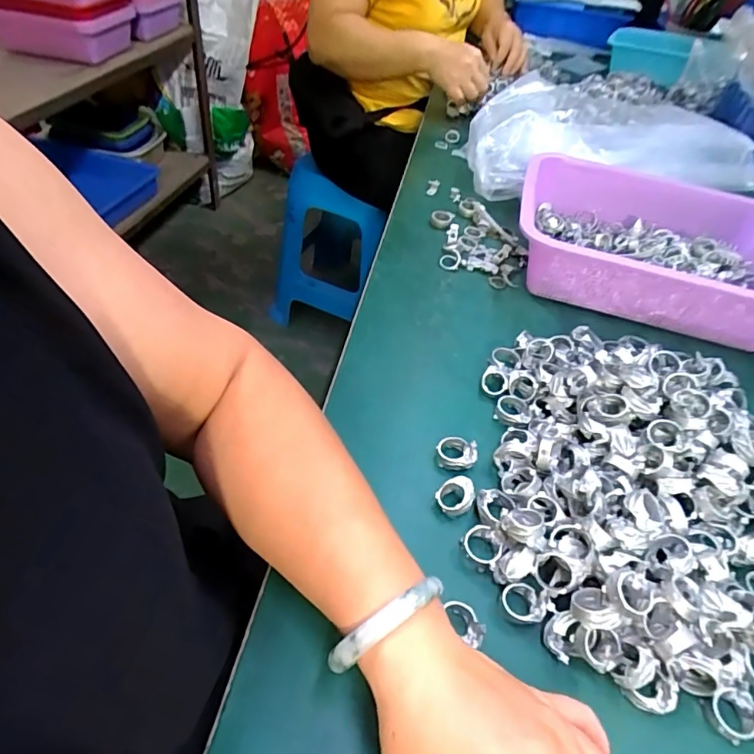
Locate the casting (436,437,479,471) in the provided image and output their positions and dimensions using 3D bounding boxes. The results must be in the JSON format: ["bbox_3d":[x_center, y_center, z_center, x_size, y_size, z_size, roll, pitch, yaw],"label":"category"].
[{"bbox_3d":[0.060,0.058,0.374,0.030,0.019,0.023,14,47,6],"label":"casting"}]

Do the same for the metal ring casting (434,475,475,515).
[{"bbox_3d":[0.055,0.085,0.349,0.026,0.017,0.023,-26,55,-28],"label":"metal ring casting"}]

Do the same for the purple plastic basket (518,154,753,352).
[{"bbox_3d":[0.310,-0.144,0.549,0.308,0.075,0.238,11,47,4],"label":"purple plastic basket"}]

